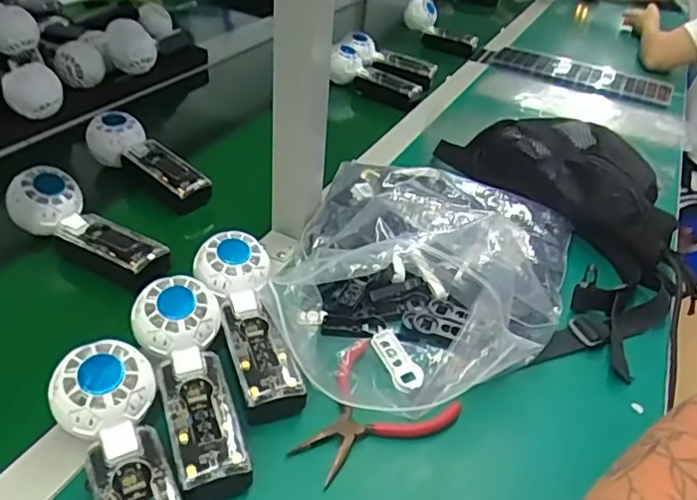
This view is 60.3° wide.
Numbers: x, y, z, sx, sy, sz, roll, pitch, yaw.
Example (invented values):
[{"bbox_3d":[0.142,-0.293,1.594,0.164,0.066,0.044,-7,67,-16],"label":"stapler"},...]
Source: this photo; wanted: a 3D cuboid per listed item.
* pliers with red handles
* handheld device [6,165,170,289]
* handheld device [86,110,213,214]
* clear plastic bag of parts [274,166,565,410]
[{"bbox_3d":[0.010,0.117,0.438,0.098,0.015,0.113,34,44,31],"label":"pliers with red handles"},{"bbox_3d":[-0.238,-0.024,0.554,0.154,0.056,0.051,21,39,18],"label":"handheld device"},{"bbox_3d":[-0.226,-0.103,0.678,0.157,0.055,0.050,26,39,25],"label":"handheld device"},{"bbox_3d":[0.070,0.003,0.549,0.261,0.076,0.337,16,37,12],"label":"clear plastic bag of parts"}]

